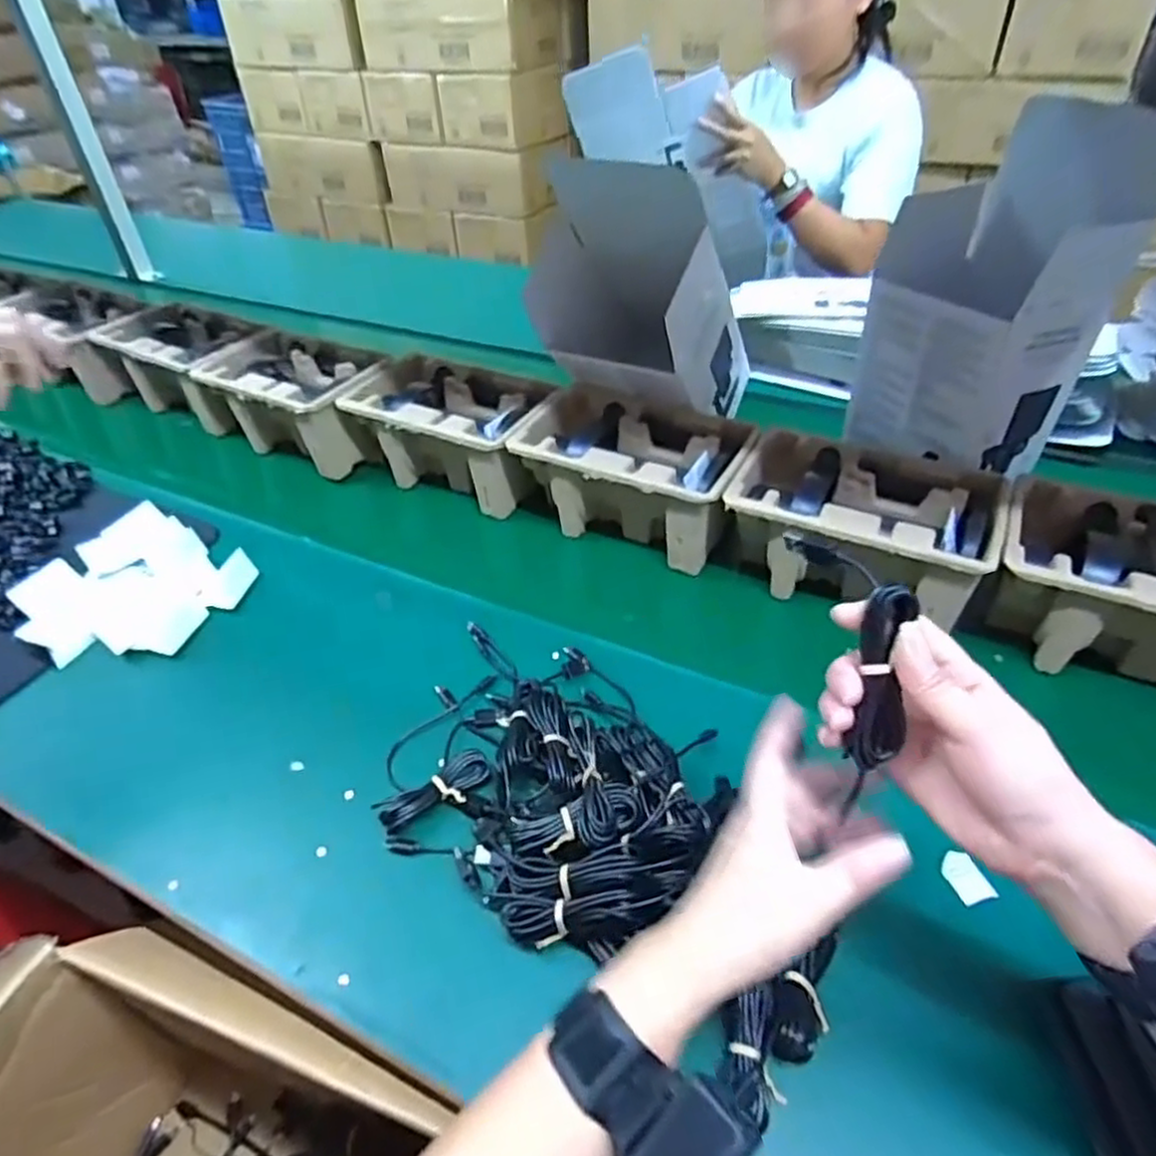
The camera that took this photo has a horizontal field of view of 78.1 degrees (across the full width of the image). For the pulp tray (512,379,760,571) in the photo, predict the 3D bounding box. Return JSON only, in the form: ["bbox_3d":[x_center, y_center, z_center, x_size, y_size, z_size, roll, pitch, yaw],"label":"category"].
[{"bbox_3d":[0.060,-0.108,0.756,0.224,0.102,0.151,19,45,22],"label":"pulp tray"}]

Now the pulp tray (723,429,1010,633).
[{"bbox_3d":[0.259,-0.043,0.668,0.226,0.095,0.145,19,45,21],"label":"pulp tray"}]

